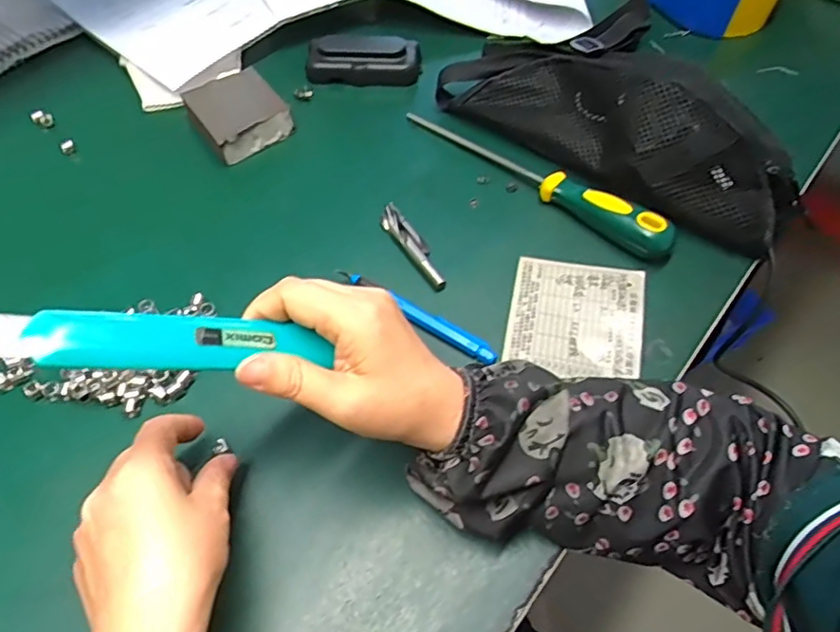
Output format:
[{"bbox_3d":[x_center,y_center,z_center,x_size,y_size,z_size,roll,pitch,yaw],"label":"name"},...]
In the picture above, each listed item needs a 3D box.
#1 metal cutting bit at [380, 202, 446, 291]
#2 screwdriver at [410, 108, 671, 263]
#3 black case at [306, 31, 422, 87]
[{"bbox_3d":[-0.005,-0.053,0.425,0.018,0.009,0.084,-29,62,-17],"label":"metal cutting bit"},{"bbox_3d":[0.093,-0.120,0.450,0.238,0.029,0.037,38,65,21],"label":"screwdriver"},{"bbox_3d":[-0.052,-0.238,0.529,0.104,0.027,0.038,-1,58,-1],"label":"black case"}]

